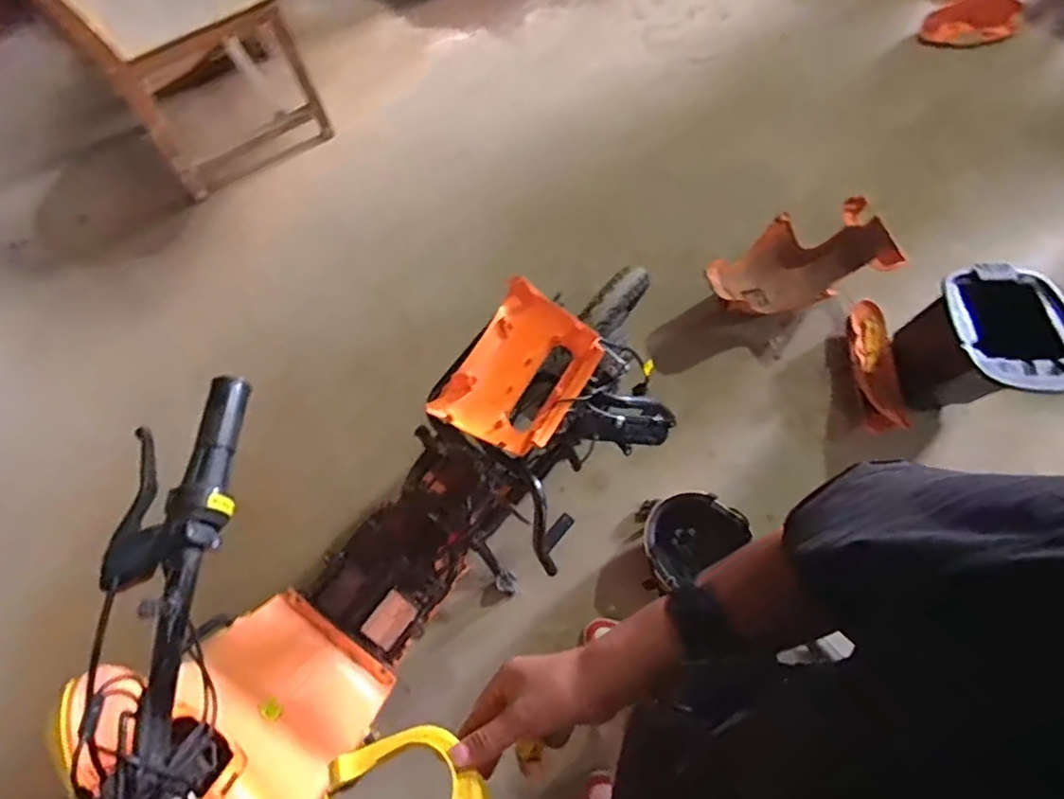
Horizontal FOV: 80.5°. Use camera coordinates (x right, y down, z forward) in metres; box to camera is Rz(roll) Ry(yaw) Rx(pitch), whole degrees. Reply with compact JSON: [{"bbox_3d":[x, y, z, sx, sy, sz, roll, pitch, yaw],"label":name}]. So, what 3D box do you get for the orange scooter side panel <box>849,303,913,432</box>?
[{"bbox_3d":[0.865,-0.090,1.586,0.124,0.059,0.344,-3,73,-1],"label":"orange scooter side panel"}]

